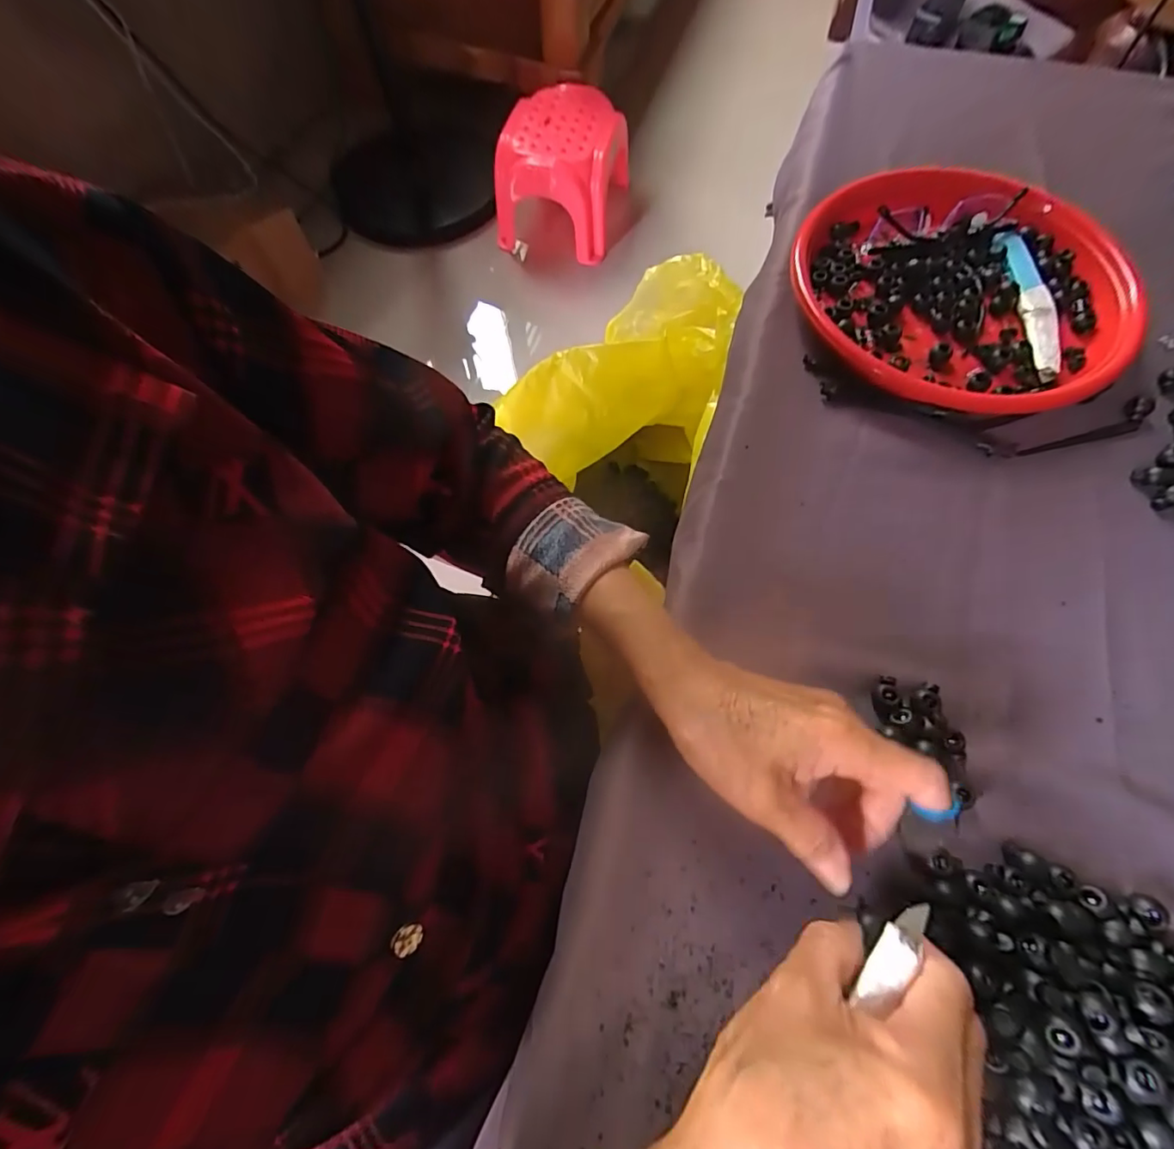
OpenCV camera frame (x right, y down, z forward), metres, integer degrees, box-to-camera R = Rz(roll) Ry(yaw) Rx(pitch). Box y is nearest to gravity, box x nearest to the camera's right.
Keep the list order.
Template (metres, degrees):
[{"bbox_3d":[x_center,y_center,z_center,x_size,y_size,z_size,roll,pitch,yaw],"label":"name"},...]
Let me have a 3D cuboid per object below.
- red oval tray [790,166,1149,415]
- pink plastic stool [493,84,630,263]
[{"bbox_3d":[0.294,-0.240,0.413,0.242,0.047,0.234,28,71,11],"label":"red oval tray"},{"bbox_3d":[-0.053,-0.856,1.123,0.252,0.192,0.264,9,69,4],"label":"pink plastic stool"}]

